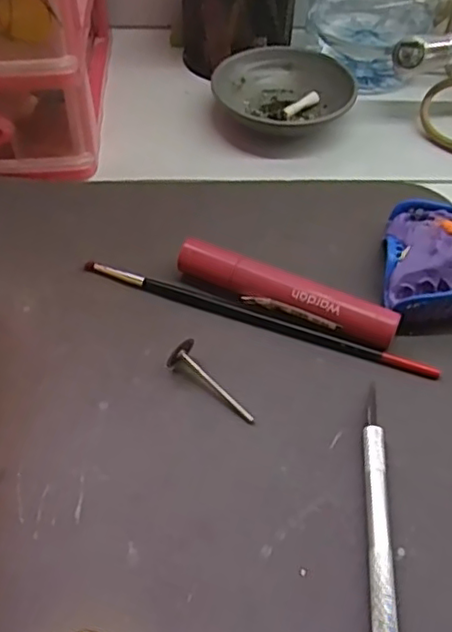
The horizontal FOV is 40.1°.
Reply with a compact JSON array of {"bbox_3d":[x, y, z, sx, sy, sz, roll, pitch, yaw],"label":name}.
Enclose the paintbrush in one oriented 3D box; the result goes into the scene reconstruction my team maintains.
[{"bbox_3d":[0.012,-0.001,0.288,0.170,0.005,0.010,18,52,13],"label":"paintbrush"}]

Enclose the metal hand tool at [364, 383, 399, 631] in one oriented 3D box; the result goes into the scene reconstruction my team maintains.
[{"bbox_3d":[0.054,0.083,0.217,0.008,0.007,0.134,5,50,3],"label":"metal hand tool"}]

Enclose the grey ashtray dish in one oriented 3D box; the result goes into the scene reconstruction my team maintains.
[{"bbox_3d":[0.040,-0.149,0.405,0.075,0.029,0.082,1,50,-1],"label":"grey ashtray dish"}]

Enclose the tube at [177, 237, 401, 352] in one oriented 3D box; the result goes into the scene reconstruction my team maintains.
[{"bbox_3d":[0.026,-0.010,0.286,0.105,0.019,0.016,21,52,15],"label":"tube"}]

